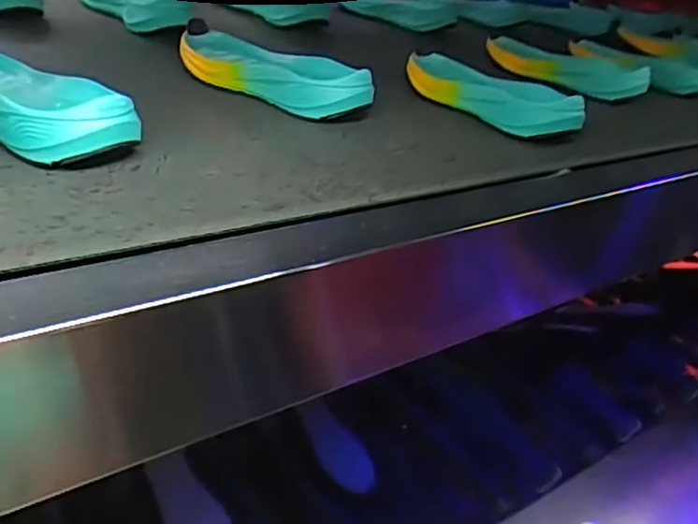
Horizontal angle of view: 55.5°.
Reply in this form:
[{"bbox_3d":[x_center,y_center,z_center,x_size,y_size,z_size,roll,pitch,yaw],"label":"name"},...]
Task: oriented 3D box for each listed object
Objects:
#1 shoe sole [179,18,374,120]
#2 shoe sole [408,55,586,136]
[{"bbox_3d":[-0.078,-0.172,0.597,0.084,0.048,0.219,-20,41,-42],"label":"shoe sole"},{"bbox_3d":[0.128,-0.163,0.638,0.062,0.038,0.196,-12,39,-29],"label":"shoe sole"}]

